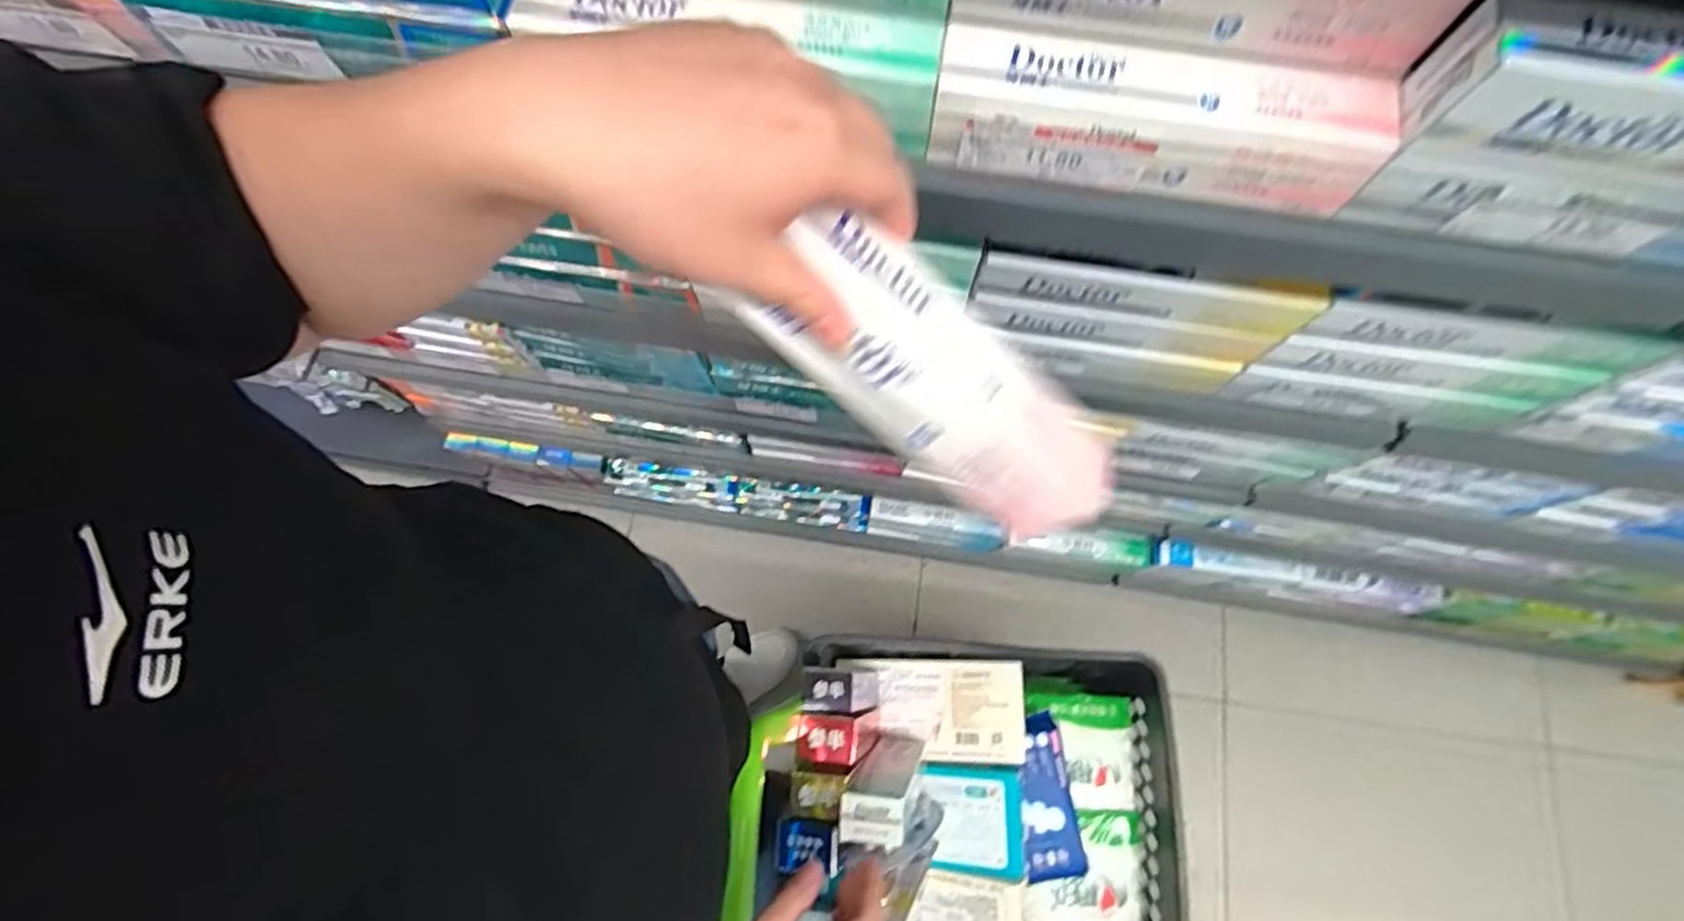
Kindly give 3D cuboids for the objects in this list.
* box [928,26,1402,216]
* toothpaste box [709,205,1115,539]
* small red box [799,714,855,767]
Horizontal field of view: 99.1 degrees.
[{"bbox_3d":[0.167,-0.183,0.390,0.227,0.055,0.047,9,73,4],"label":"box"},{"bbox_3d":[0.051,-0.035,0.350,0.206,0.074,0.040,39,32,-26],"label":"toothpaste box"},{"bbox_3d":[-0.014,0.274,0.704,0.055,0.035,0.045,2,73,2],"label":"small red box"}]

